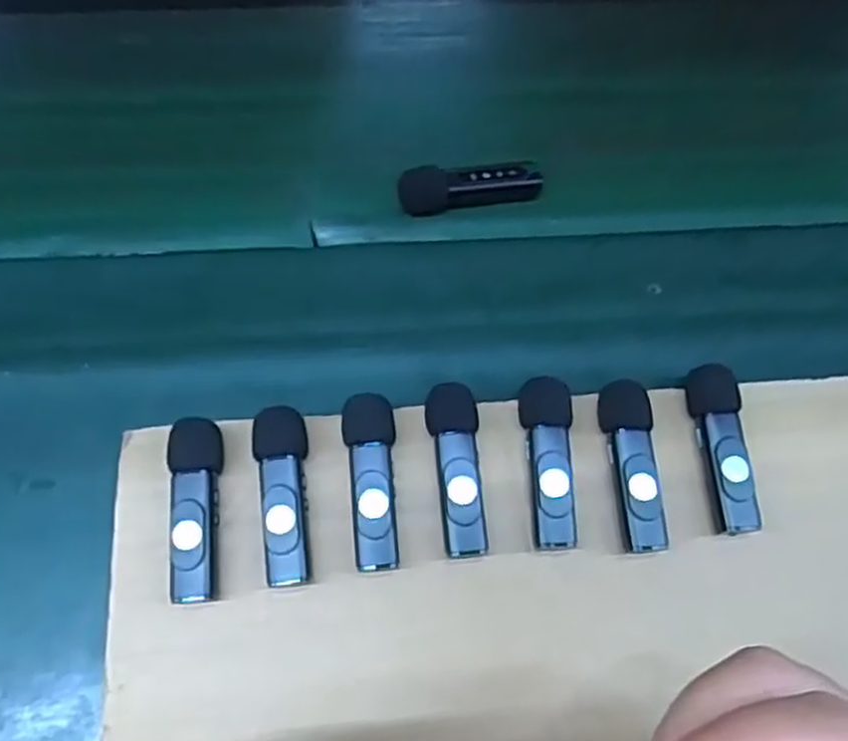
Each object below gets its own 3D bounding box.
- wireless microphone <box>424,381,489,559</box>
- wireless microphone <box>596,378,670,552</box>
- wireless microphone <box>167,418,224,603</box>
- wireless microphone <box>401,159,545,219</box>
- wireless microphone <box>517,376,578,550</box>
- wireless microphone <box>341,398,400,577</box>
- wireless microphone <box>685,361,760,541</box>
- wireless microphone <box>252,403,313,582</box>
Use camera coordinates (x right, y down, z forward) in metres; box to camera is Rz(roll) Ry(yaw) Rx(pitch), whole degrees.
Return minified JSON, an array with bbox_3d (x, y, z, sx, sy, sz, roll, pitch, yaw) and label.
[{"bbox_3d":[0.013,0.037,0.281,0.018,0.017,0.063,-5,67,-5],"label":"wireless microphone"},{"bbox_3d":[0.079,0.036,0.286,0.019,0.019,0.063,-4,67,-5],"label":"wireless microphone"},{"bbox_3d":[-0.082,0.050,0.271,0.018,0.019,0.064,-3,67,-4],"label":"wireless microphone"},{"bbox_3d":[0.021,-0.083,0.340,0.063,0.016,0.019,-8,68,-6],"label":"wireless microphone"},{"bbox_3d":[0.048,0.035,0.284,0.019,0.017,0.063,-2,67,-4],"label":"wireless microphone"},{"bbox_3d":[-0.019,0.041,0.278,0.018,0.017,0.064,-4,67,-5],"label":"wireless microphone"},{"bbox_3d":[0.114,0.031,0.289,0.018,0.021,0.062,-3,67,-4],"label":"wireless microphone"},{"bbox_3d":[-0.051,0.046,0.275,0.018,0.017,0.064,-4,67,-5],"label":"wireless microphone"}]

